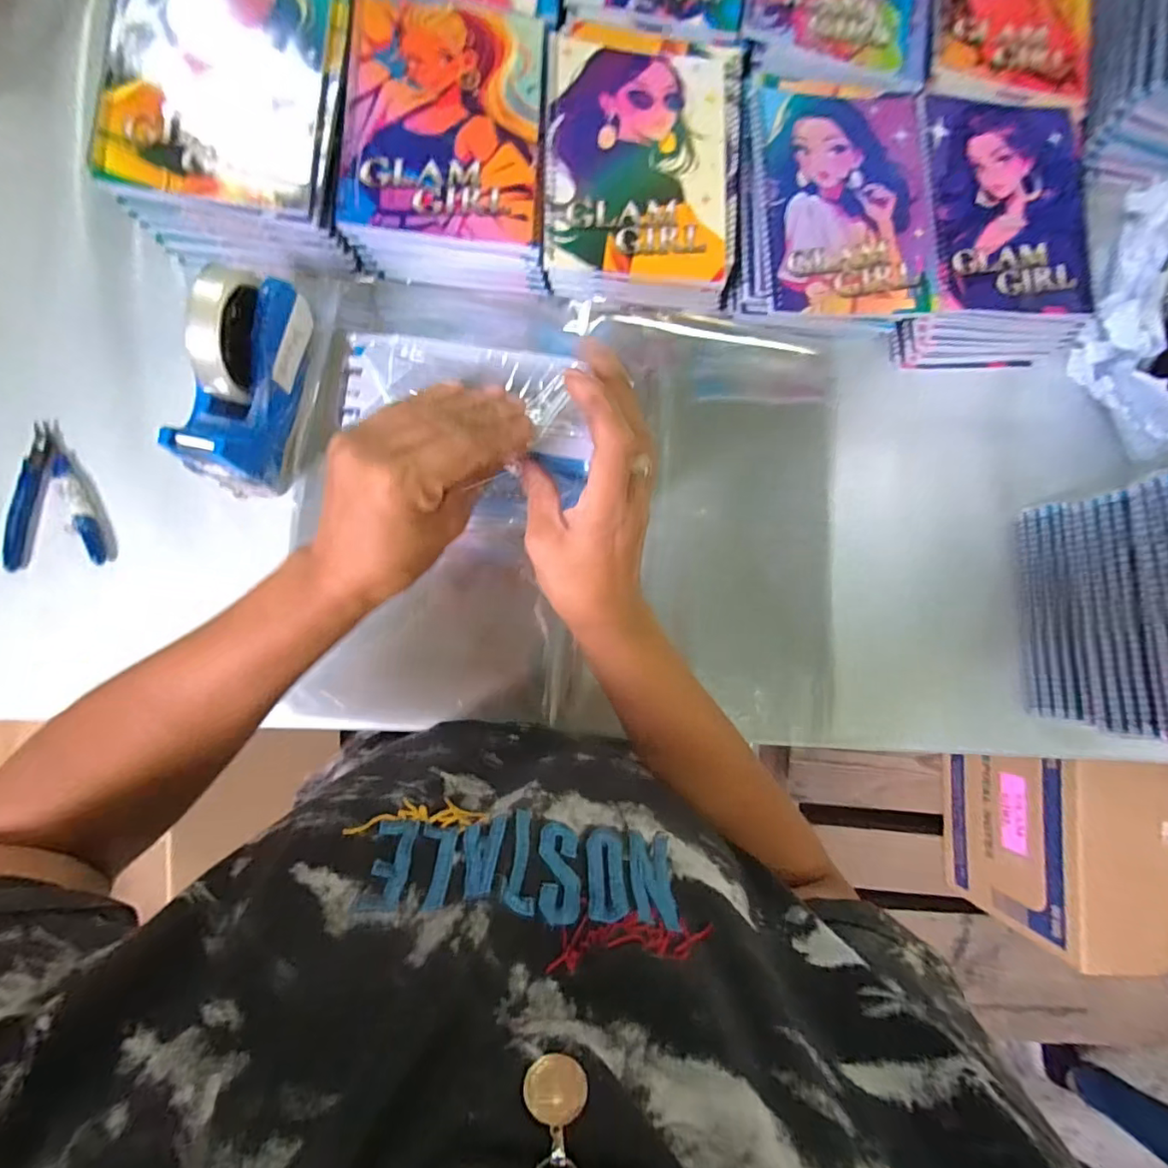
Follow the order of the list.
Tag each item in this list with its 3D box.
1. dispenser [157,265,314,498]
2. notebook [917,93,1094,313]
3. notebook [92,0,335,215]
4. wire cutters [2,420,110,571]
[{"bbox_3d":[-0.255,-0.155,0.419,0.053,0.110,0.156,15,84,-5],"label":"dispenser"},{"bbox_3d":[0.377,-0.336,0.477,0.155,0.009,0.194,-2,86,-7],"label":"notebook"},{"bbox_3d":[-0.270,-0.385,0.405,0.142,0.009,0.196,4,85,-6],"label":"notebook"},{"bbox_3d":[-0.434,-0.072,0.442,0.073,0.012,0.114,-6,86,-7],"label":"wire cutters"}]

